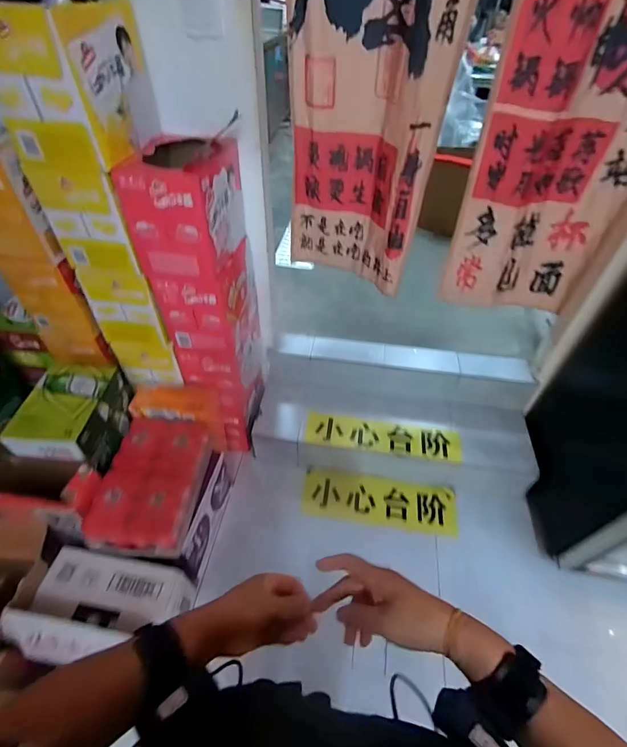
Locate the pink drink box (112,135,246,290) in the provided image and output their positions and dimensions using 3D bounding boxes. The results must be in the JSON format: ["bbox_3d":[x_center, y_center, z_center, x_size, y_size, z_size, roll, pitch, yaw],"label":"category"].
[{"bbox_3d":[-0.345,-0.467,1.087,0.229,0.303,0.314,5,47,4],"label":"pink drink box"}]

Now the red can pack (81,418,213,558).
[{"bbox_3d":[-0.526,0.355,1.256,0.282,0.110,0.427,5,47,3],"label":"red can pack"}]

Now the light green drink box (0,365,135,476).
[{"bbox_3d":[-0.786,0.132,1.260,0.252,0.234,0.365,0,47,-1],"label":"light green drink box"}]

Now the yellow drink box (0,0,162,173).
[{"bbox_3d":[-0.542,-0.669,0.885,0.220,0.269,0.341,4,47,2],"label":"yellow drink box"}]

